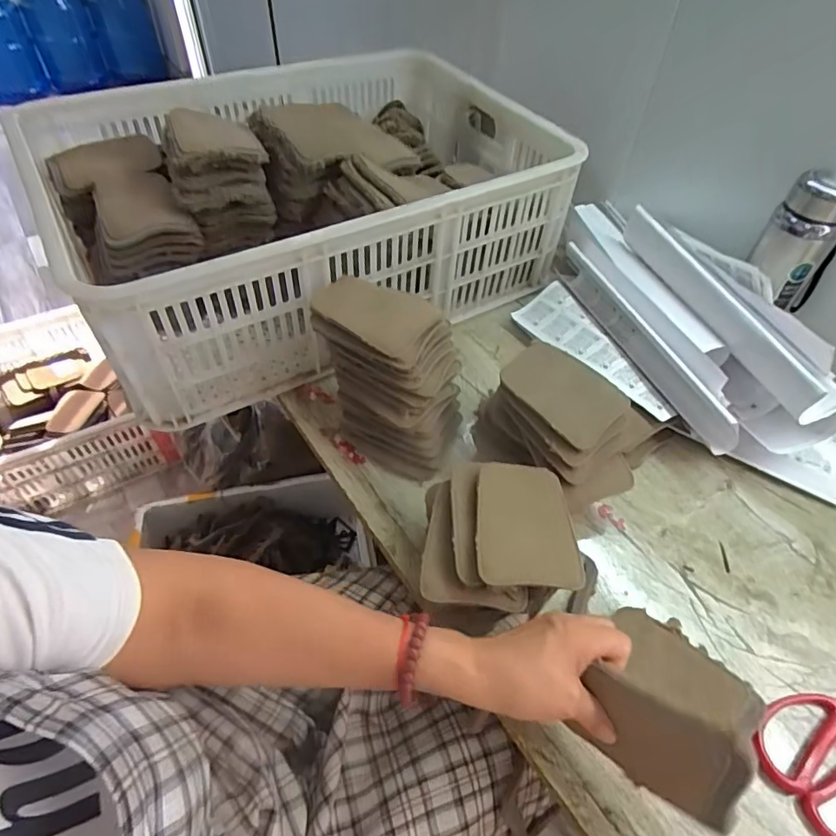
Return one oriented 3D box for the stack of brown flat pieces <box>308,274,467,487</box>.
[{"bbox_3d":[-0.030,-0.040,0.554,0.142,0.164,0.101,20,52,16],"label":"stack of brown flat pieces"}]

